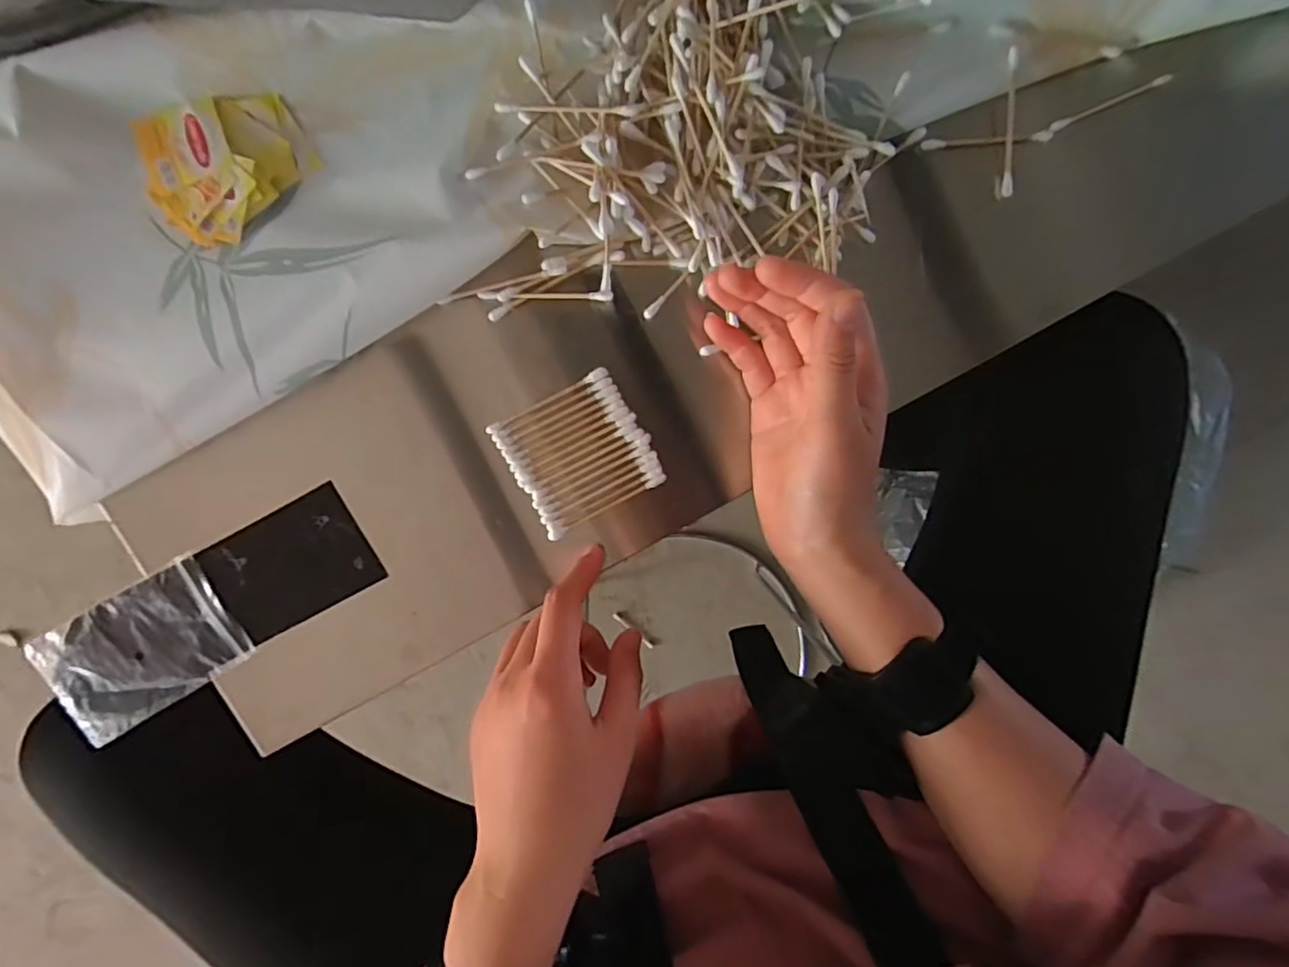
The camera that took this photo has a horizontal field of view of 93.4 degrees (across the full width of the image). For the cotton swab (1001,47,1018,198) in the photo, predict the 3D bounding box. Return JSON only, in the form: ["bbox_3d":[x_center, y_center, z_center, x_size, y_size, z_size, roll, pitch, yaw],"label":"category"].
[{"bbox_3d":[0.190,-0.187,0.316,0.006,0.009,0.070,-3,96,-2],"label":"cotton swab"}]

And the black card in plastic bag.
[{"bbox_3d":[-0.234,0.069,0.329,0.178,0.005,0.063,-30,95,-2],"label":"black card in plastic bag"}]

